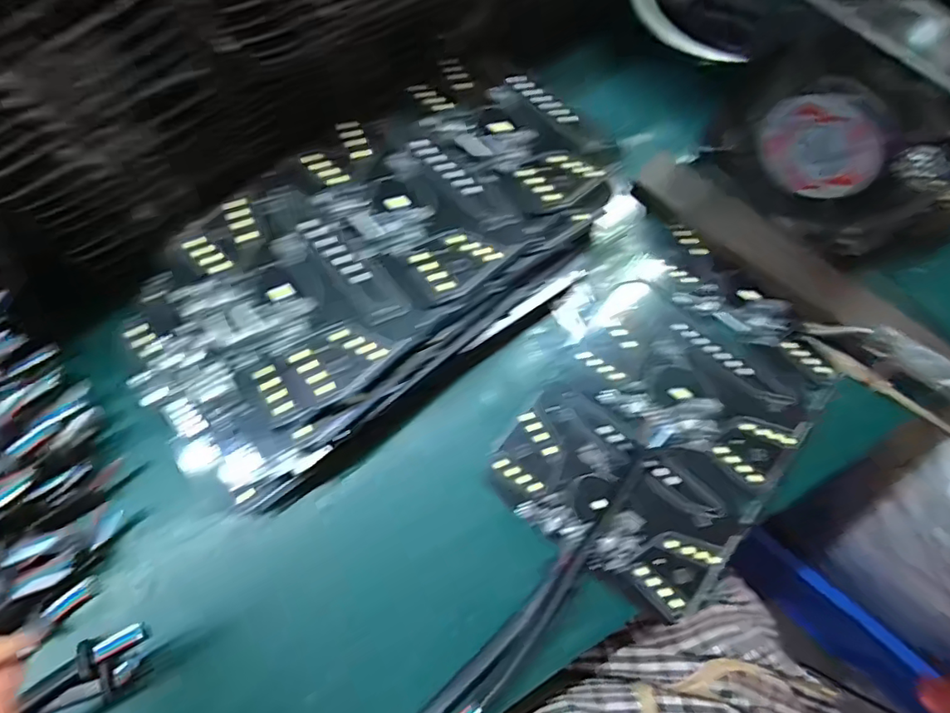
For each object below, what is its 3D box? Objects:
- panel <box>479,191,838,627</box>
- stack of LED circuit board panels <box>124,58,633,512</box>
[{"bbox_3d":[0.115,0.025,0.313,0.133,0.009,0.201,32,75,9],"label":"panel"},{"bbox_3d":[-0.053,-0.056,0.313,0.284,0.044,0.144,-39,77,-12],"label":"stack of LED circuit board panels"}]

